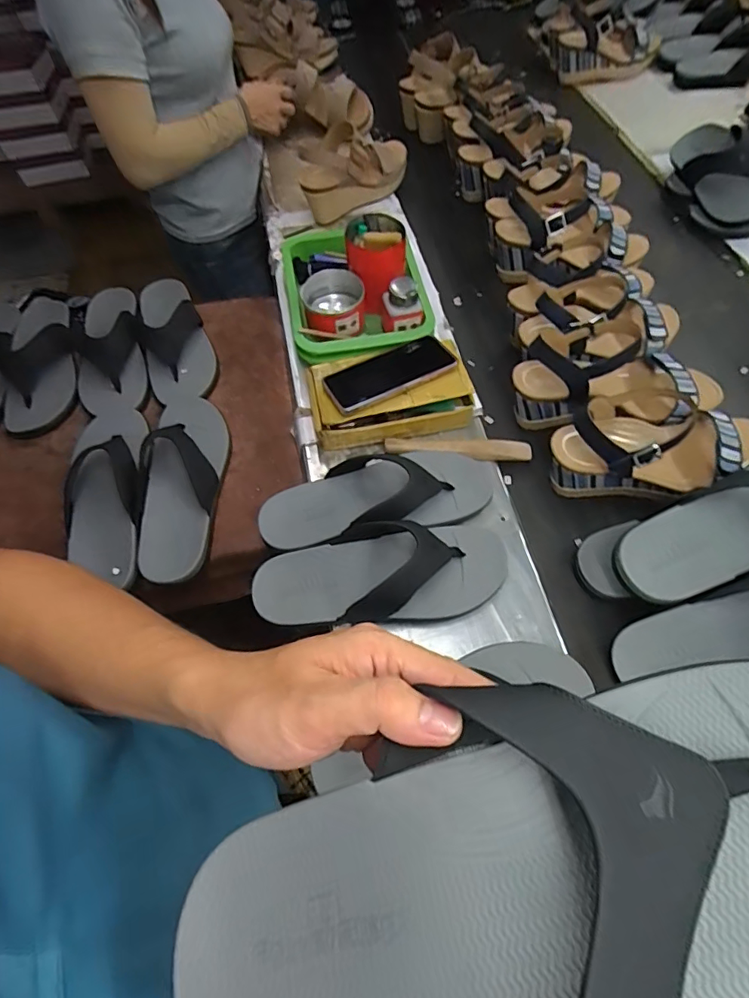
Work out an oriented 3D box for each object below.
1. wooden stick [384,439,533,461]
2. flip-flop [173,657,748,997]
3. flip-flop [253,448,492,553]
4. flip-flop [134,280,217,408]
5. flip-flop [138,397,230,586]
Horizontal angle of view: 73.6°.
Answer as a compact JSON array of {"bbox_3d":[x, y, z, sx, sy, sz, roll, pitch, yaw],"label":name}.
[{"bbox_3d":[0.107,-0.065,0.643,0.184,0.015,0.026,1,61,3],"label":"wooden stick"},{"bbox_3d":[0.053,0.127,0.171,0.276,0.046,0.106,-18,62,2],"label":"flip-flop"},{"bbox_3d":[0.004,-0.010,0.583,0.279,0.064,0.107,-12,61,-4],"label":"flip-flop"},{"bbox_3d":[-0.322,-0.260,0.810,0.103,0.047,0.263,-17,62,-7],"label":"flip-flop"},{"bbox_3d":[-0.252,-0.028,0.667,0.102,0.048,0.284,-7,61,-1],"label":"flip-flop"}]

